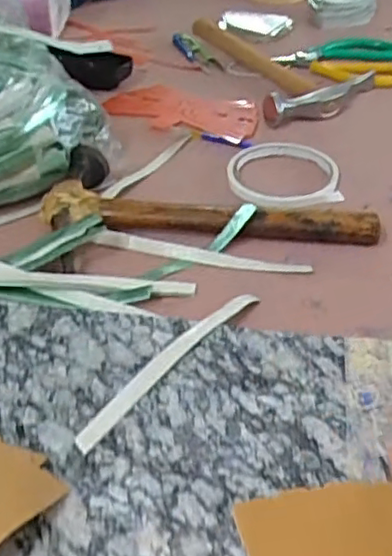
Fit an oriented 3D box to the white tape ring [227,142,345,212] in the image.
[{"bbox_3d":[0.066,-0.084,0.514,0.098,0.017,0.103,2,32,-2],"label":"white tape ring"}]

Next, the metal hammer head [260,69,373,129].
[{"bbox_3d":[0.129,-0.174,0.627,0.142,0.031,0.034,-22,40,-34],"label":"metal hammer head"}]

